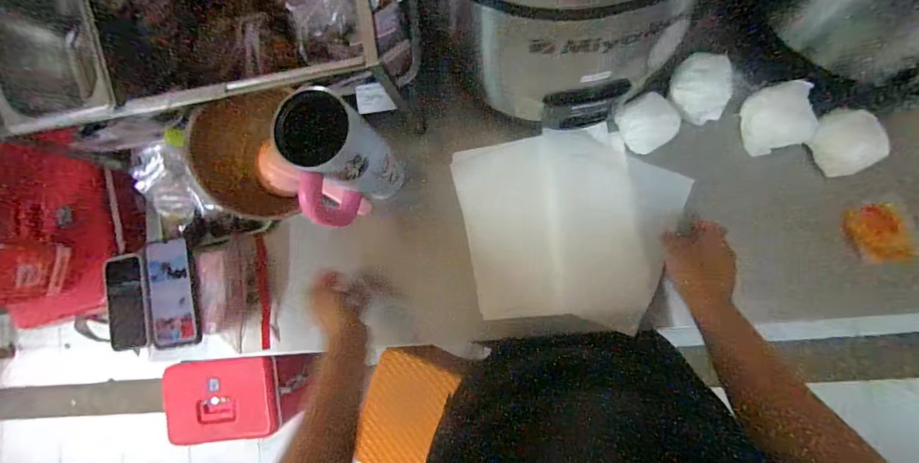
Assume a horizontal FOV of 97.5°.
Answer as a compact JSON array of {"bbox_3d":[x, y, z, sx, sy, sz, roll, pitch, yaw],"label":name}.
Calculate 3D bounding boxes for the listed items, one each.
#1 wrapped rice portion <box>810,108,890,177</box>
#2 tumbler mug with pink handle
[{"bbox_3d":[0.549,-0.128,0.570,0.068,0.040,0.089,-23,83,7],"label":"wrapped rice portion"},{"bbox_3d":[-0.145,-0.082,0.538,0.092,0.212,0.142,-6,85,8],"label":"tumbler mug with pink handle"}]

